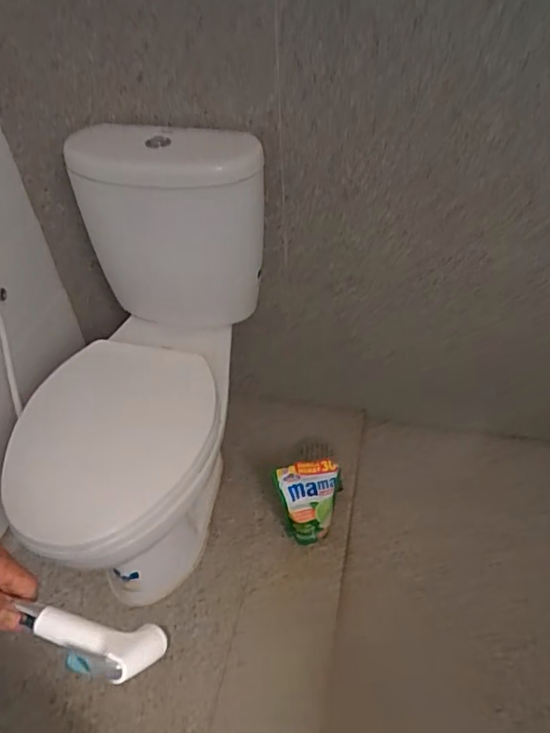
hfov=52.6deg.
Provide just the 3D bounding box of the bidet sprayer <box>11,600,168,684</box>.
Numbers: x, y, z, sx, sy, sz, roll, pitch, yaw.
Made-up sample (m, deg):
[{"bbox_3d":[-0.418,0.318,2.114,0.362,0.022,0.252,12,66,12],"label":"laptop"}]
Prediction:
[{"bbox_3d":[-0.165,0.238,0.486,0.128,0.027,0.054,15,45,4],"label":"bidet sprayer"}]

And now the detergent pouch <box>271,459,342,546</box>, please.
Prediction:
[{"bbox_3d":[0.070,0.296,1.220,0.137,0.208,0.099,1,44,5],"label":"detergent pouch"}]

